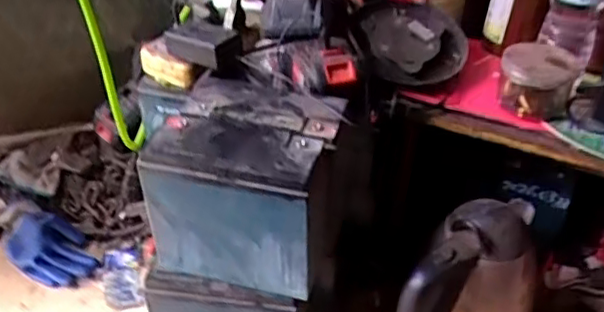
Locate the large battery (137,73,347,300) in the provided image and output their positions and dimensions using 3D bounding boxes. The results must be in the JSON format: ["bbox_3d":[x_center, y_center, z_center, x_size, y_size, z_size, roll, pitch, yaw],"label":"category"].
[{"bbox_3d":[-0.055,0.026,0.711,0.178,0.166,0.163,12,41,15],"label":"large battery"}]

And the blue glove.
[{"bbox_3d":[-0.391,0.139,0.969,0.180,0.031,0.095,22,44,25],"label":"blue glove"}]

